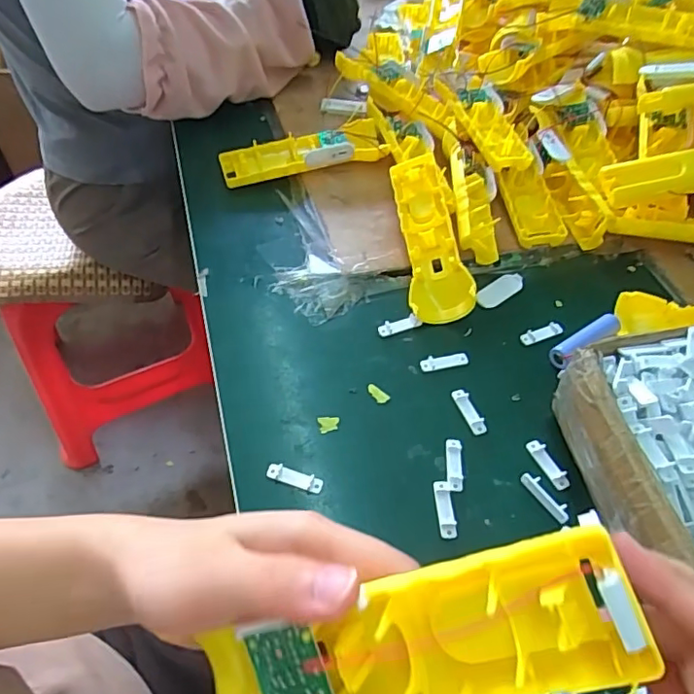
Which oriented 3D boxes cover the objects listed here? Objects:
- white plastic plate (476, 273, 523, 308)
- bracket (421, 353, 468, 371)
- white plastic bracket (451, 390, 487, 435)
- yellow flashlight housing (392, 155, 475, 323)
[{"bbox_3d":[0.132,-0.049,0.486,0.053,0.004,0.020,-30,60,-24],"label":"white plastic plate"},{"bbox_3d":[0.076,0.011,0.436,0.038,0.005,0.009,-8,54,-10],"label":"bracket"},{"bbox_3d":[0.089,0.046,0.409,0.010,0.006,0.037,-18,56,-17],"label":"white plastic bracket"},{"bbox_3d":[0.068,-0.099,0.479,0.046,0.030,0.162,-5,66,-8],"label":"yellow flashlight housing"}]

